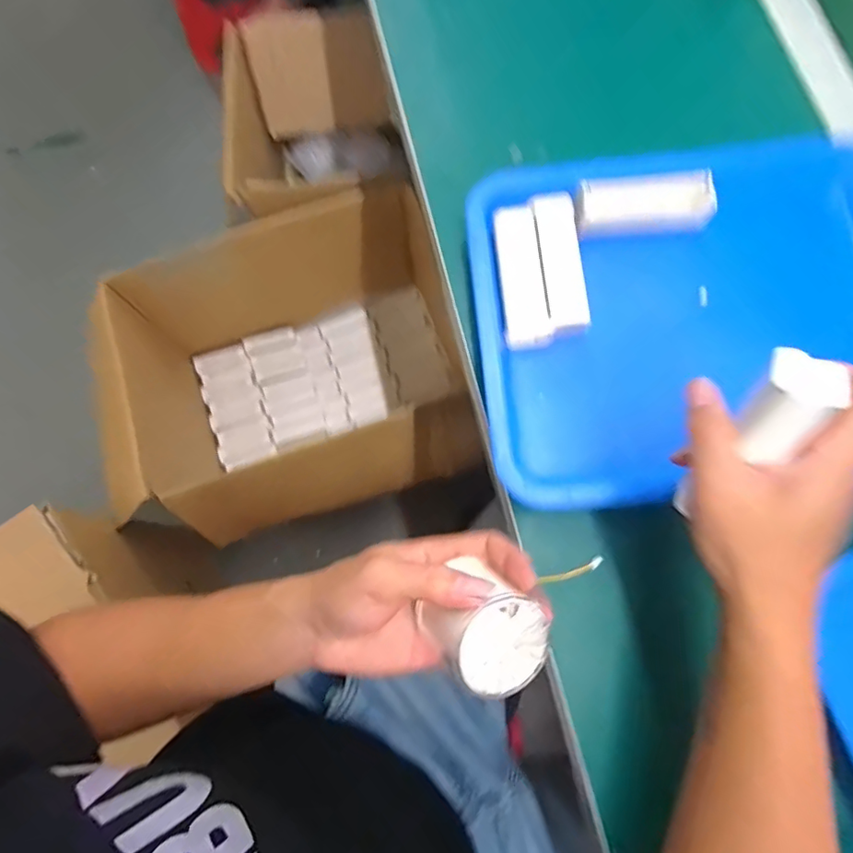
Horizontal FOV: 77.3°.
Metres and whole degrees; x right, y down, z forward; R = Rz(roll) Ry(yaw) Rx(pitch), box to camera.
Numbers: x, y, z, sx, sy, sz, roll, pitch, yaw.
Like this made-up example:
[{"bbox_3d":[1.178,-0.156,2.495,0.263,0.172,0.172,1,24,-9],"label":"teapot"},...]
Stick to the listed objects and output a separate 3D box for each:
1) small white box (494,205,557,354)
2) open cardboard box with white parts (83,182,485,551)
[{"bbox_3d":[0.074,-0.117,0.421,0.034,0.021,0.112,-7,76,-1],"label":"small white box"},{"bbox_3d":[-0.192,-0.073,0.927,0.458,0.320,0.468,-17,76,-3],"label":"open cardboard box with white parts"}]

